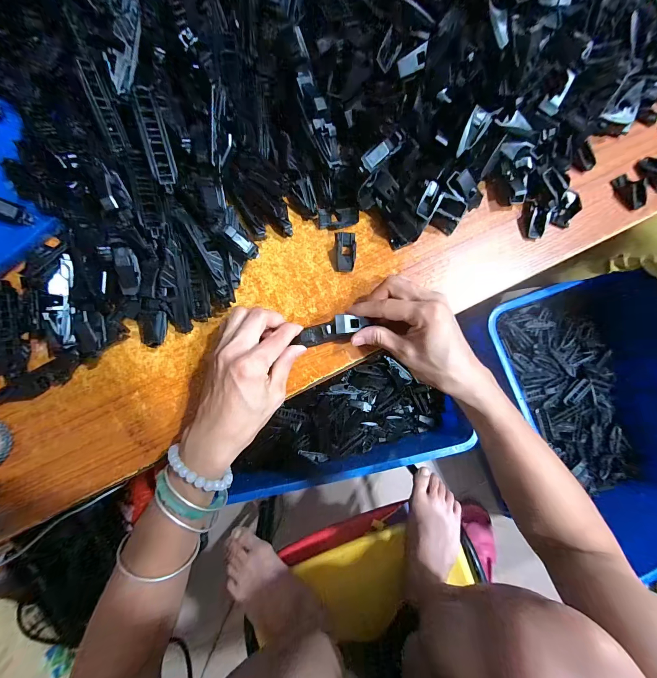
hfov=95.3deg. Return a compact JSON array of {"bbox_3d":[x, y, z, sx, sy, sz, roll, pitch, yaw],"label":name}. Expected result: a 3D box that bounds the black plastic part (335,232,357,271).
[{"bbox_3d":[0.018,-0.090,0.304,0.019,0.007,0.041,-3,85,-4],"label":"black plastic part"}]

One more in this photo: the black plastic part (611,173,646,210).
[{"bbox_3d":[0.327,-0.160,0.322,0.026,0.008,0.040,-23,87,-5],"label":"black plastic part"}]

